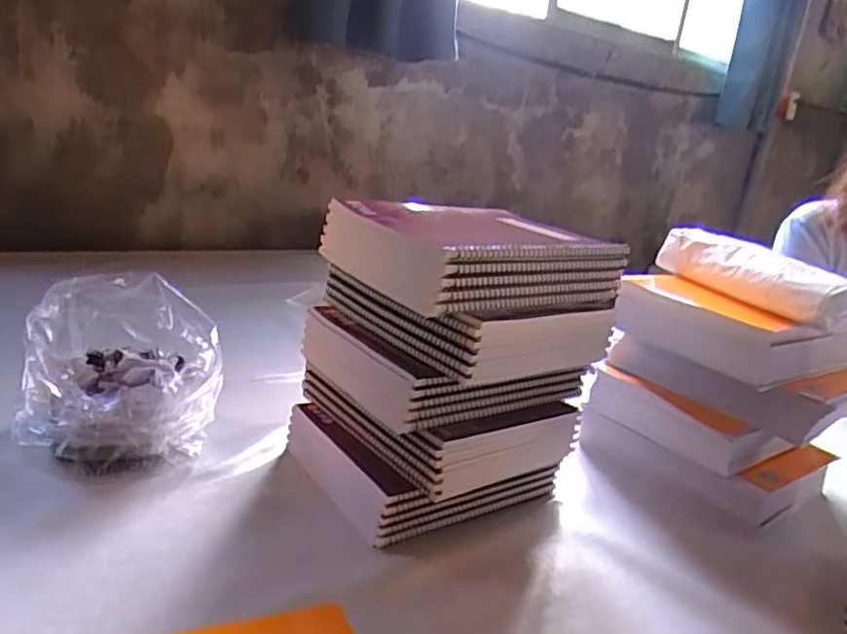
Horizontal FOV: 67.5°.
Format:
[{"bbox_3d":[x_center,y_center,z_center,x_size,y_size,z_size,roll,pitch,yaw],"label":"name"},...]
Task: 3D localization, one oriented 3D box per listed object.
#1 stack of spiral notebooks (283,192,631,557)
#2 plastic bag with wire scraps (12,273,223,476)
[{"bbox_3d":[0.028,0.045,0.696,0.263,0.296,0.243,-6,21,-38],"label":"stack of spiral notebooks"},{"bbox_3d":[-0.327,0.064,0.691,0.193,0.167,0.155,0,18,-24],"label":"plastic bag with wire scraps"}]

